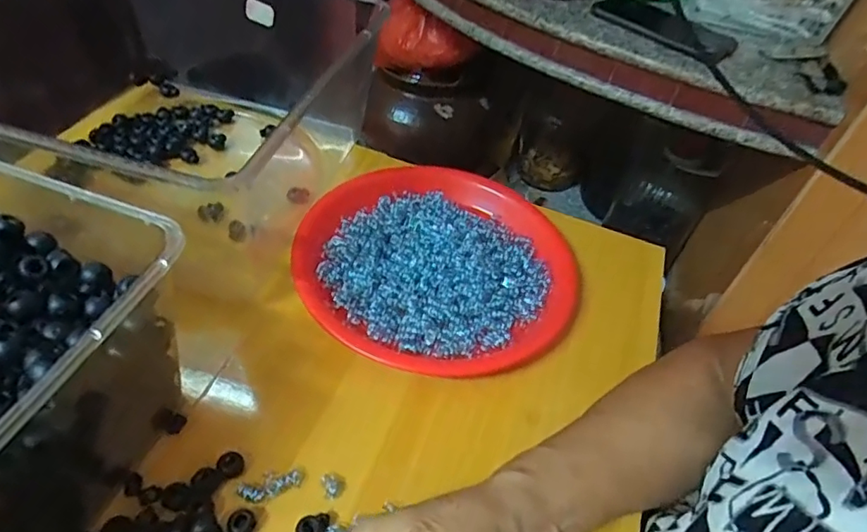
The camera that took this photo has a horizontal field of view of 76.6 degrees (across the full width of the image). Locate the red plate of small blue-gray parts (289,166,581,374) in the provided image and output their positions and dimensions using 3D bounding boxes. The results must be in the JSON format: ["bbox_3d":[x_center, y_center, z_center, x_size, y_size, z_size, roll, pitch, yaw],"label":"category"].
[{"bbox_3d":[0.005,-0.005,0.454,0.216,0.024,0.219,4,47,-5],"label":"red plate of small blue-gray parts"}]

